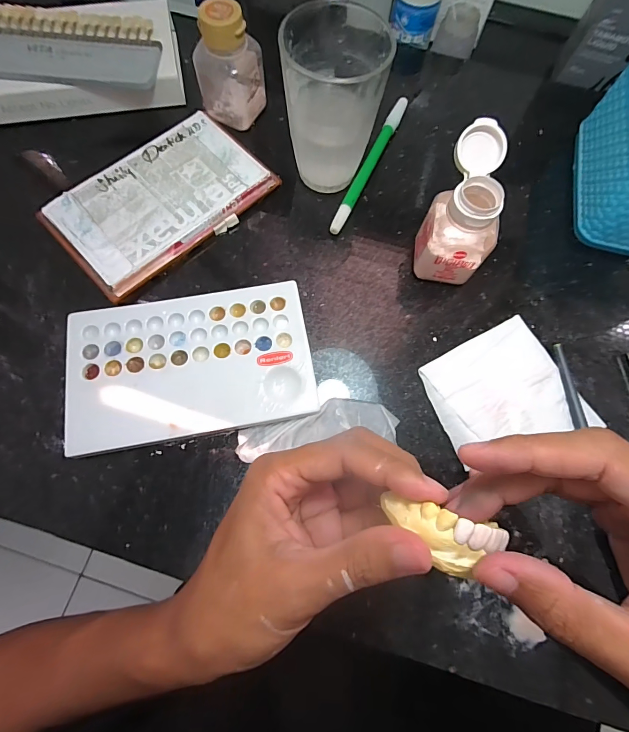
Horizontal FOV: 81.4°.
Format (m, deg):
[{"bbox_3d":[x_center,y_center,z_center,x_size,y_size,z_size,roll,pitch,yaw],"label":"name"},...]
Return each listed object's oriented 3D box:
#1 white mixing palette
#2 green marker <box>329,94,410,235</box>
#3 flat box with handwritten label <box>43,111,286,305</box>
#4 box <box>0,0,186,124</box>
[{"bbox_3d":[-0.079,-0.001,0.238,0.151,0.012,0.091,-11,72,-5],"label":"white mixing palette"},{"bbox_3d":[0.045,-0.162,0.294,0.010,0.012,0.143,24,72,6],"label":"green marker"},{"bbox_3d":[-0.111,-0.124,0.274,0.151,0.019,0.090,-40,77,-13],"label":"flat box with handwritten label"},{"bbox_3d":[-0.217,-0.242,0.290,0.208,0.029,0.087,-10,72,-5],"label":"box"}]

